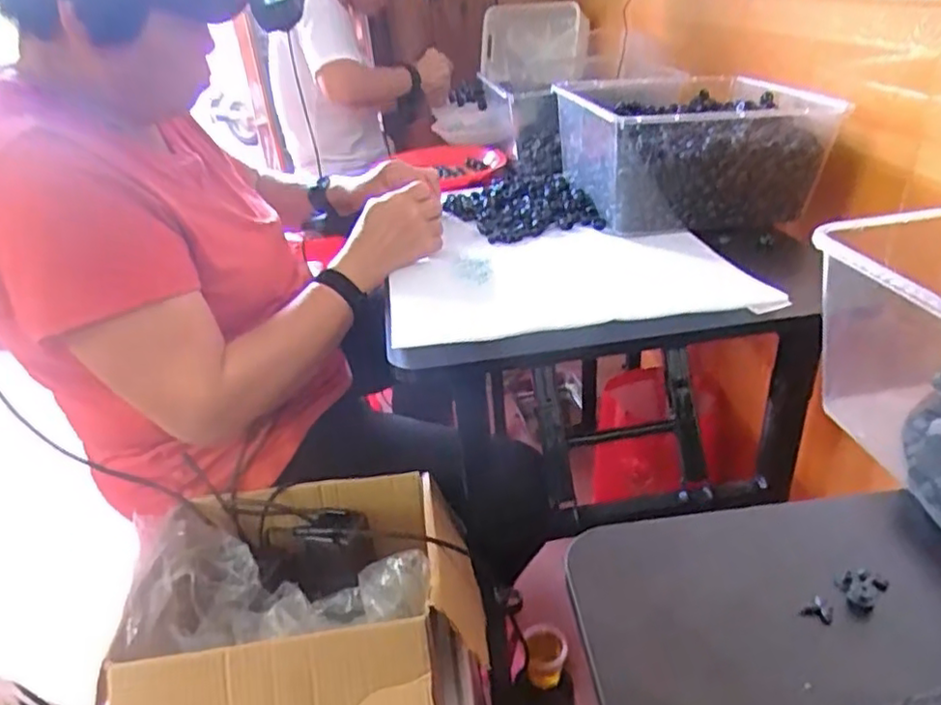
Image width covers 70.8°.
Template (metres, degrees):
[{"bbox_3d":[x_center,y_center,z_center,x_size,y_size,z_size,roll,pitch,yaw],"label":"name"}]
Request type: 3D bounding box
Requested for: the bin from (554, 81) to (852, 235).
[{"bbox_3d":[0.302,-0.297,0.942,0.314,0.129,0.335,-6,30,1],"label":"bin"}]

